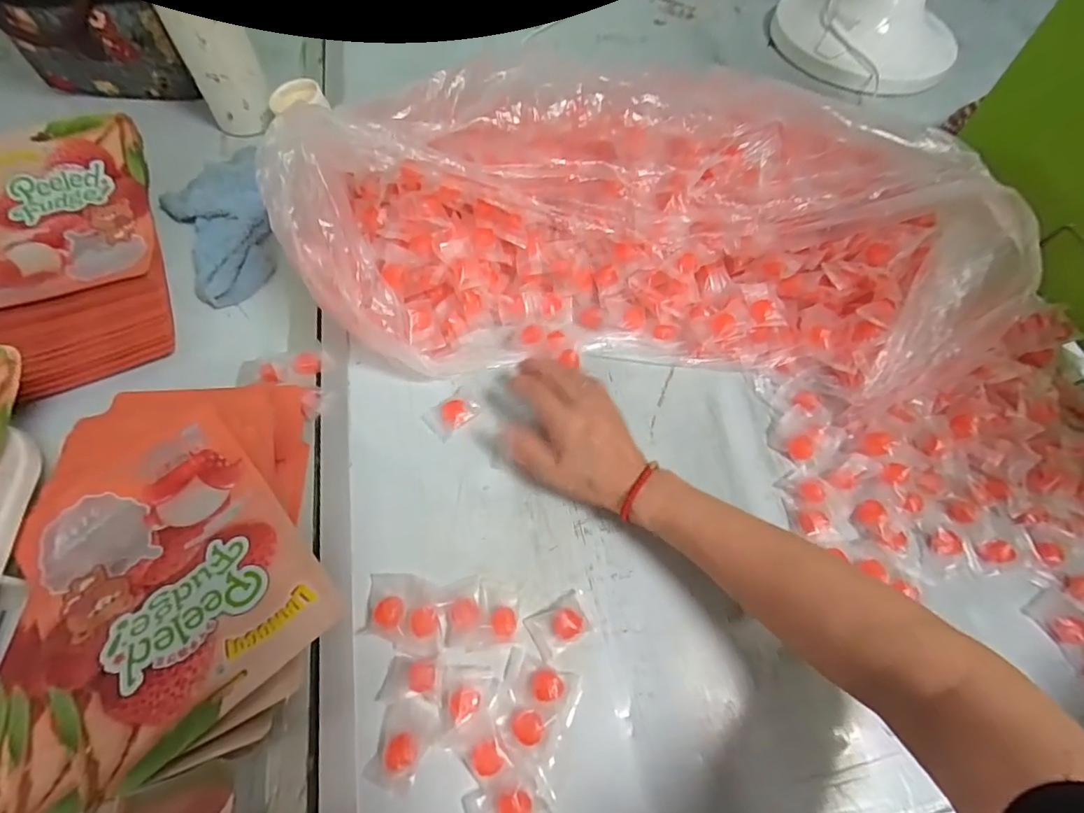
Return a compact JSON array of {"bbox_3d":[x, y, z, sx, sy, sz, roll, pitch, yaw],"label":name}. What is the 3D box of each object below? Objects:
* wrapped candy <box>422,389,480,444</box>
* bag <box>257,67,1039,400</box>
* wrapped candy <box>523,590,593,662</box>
[{"bbox_3d":[-0.081,0.006,0.448,0.044,0.011,0.032,-38,69,-20],"label":"wrapped candy"},{"bbox_3d":[0.097,-0.172,0.472,0.587,0.163,0.276,4,61,0],"label":"bag"},{"bbox_3d":[0.013,0.162,0.372,0.043,0.012,0.031,-25,65,-15],"label":"wrapped candy"}]

